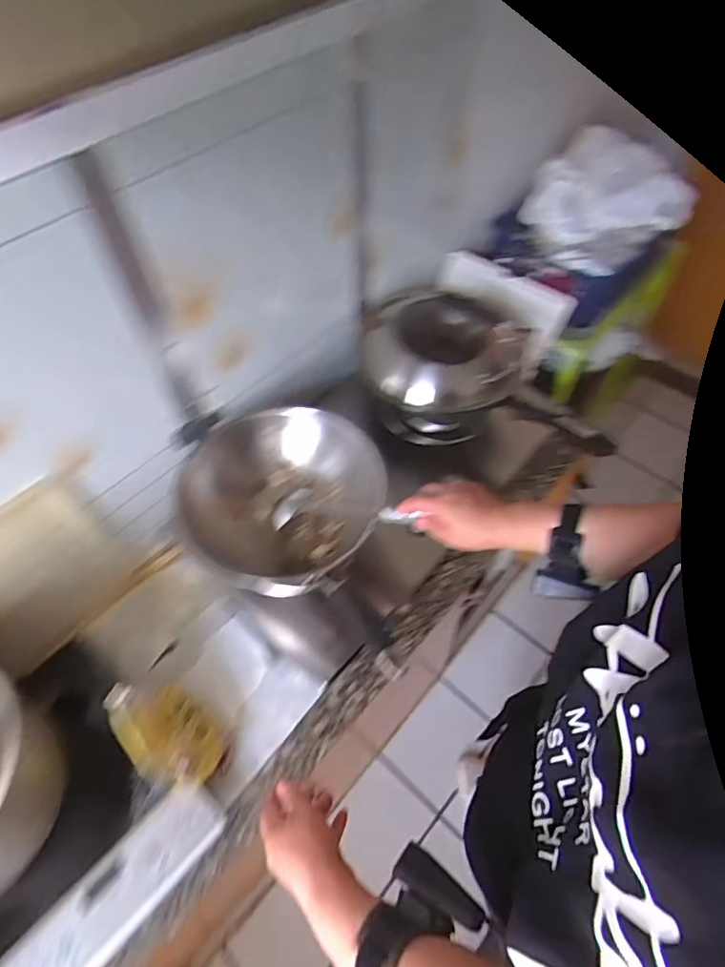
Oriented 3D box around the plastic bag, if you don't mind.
[{"bbox_3d":[0.437,-0.512,0.962,0.293,0.122,0.225,-35,61,-21],"label":"plastic bag"}]

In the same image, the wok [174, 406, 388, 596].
[{"bbox_3d":[-0.102,0.013,0.774,0.247,0.136,0.258,-1,55,1],"label":"wok"}]

